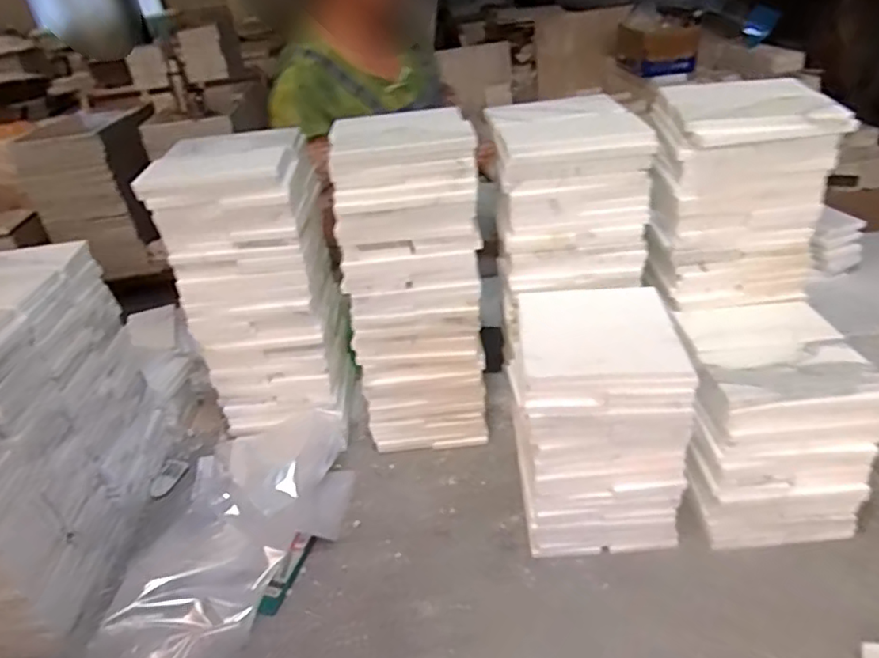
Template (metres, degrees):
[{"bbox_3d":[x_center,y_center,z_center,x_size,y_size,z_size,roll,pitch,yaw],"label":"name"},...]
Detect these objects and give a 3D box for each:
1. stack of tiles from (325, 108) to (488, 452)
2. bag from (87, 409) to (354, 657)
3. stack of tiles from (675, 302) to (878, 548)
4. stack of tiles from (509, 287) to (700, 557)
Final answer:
[{"bbox_3d":[-0.029,-0.044,0.739,0.166,0.403,0.158,-6,33,3],"label":"stack of tiles"},{"bbox_3d":[-0.227,0.235,0.635,0.210,0.082,0.341,-3,32,5],"label":"bag"},{"bbox_3d":[0.341,0.107,0.642,0.167,0.202,0.169,-8,33,-1],"label":"stack of tiles"},{"bbox_3d":[0.164,0.096,0.631,0.158,0.251,0.159,-3,32,5],"label":"stack of tiles"}]

